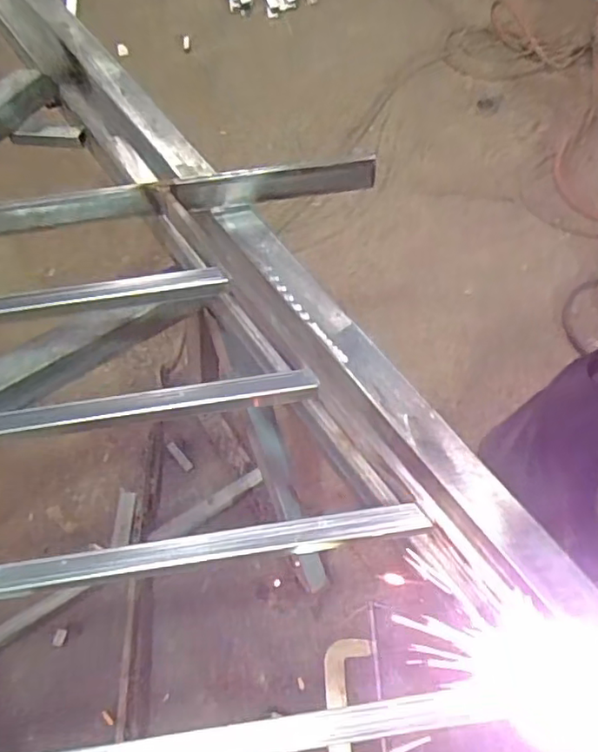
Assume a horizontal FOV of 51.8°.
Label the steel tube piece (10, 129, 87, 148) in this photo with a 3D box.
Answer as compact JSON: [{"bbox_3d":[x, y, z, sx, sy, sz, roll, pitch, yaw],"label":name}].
[{"bbox_3d":[-0.328,-0.313,0.809,0.094,0.016,0.022,-2,58,2],"label":"steel tube piece"}]

